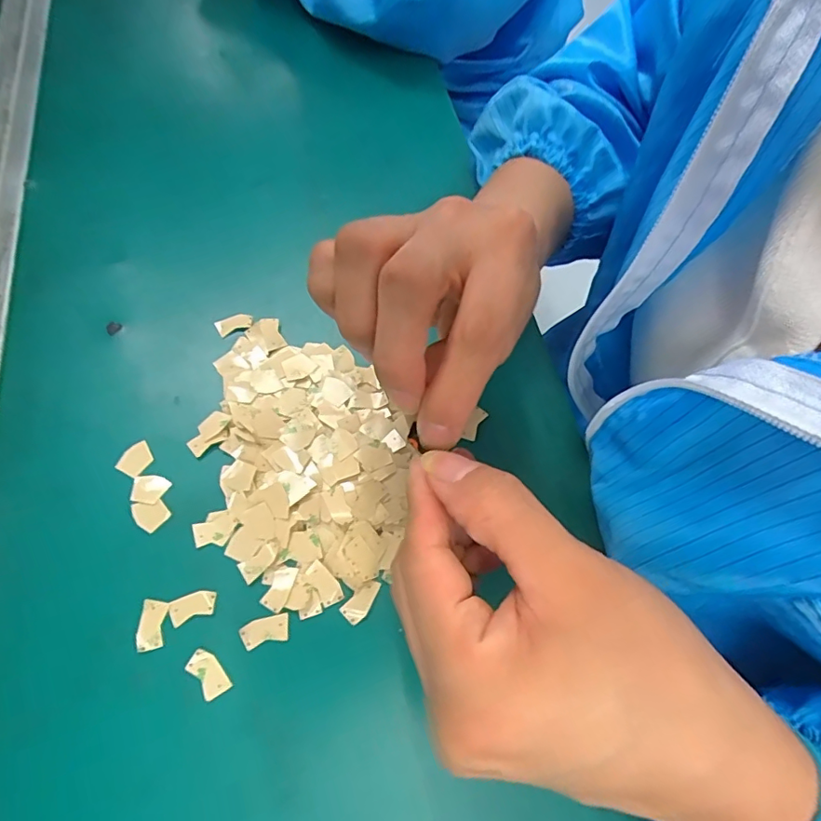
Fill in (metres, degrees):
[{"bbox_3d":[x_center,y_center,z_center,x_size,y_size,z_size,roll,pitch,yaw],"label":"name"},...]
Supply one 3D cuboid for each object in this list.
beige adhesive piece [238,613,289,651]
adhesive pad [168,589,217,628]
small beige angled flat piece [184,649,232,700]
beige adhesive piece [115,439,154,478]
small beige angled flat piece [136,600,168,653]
[{"bbox_3d":[-0.064,0.097,0.229,0.021,0.004,0.011,-13,65,-9],"label":"beige adhesive piece"},{"bbox_3d":[-0.097,0.087,0.231,0.020,0.004,0.011,-19,67,-11],"label":"adhesive pad"},{"bbox_3d":[-0.086,0.112,0.220,0.012,0.004,0.021,-38,71,-19],"label":"small beige angled flat piece"},{"bbox_3d":[-0.138,0.024,0.261,0.015,0.004,0.018,28,66,10],"label":"beige adhesive piece"},{"bbox_3d":[-0.114,0.094,0.227,0.011,0.004,0.020,0,64,-3],"label":"small beige angled flat piece"}]

